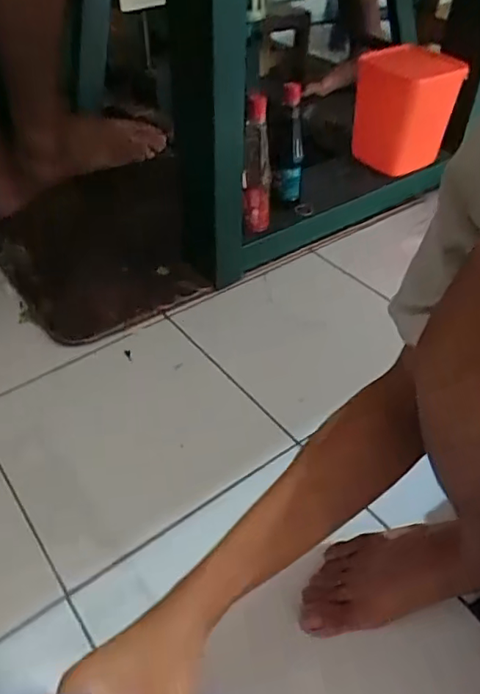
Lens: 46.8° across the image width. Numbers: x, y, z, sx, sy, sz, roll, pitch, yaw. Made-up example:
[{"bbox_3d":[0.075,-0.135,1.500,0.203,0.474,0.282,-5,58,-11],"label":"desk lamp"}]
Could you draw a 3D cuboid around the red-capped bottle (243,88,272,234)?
[{"bbox_3d":[0.026,-0.260,0.806,0.041,0.191,0.032,5,42,7],"label":"red-capped bottle"}]

